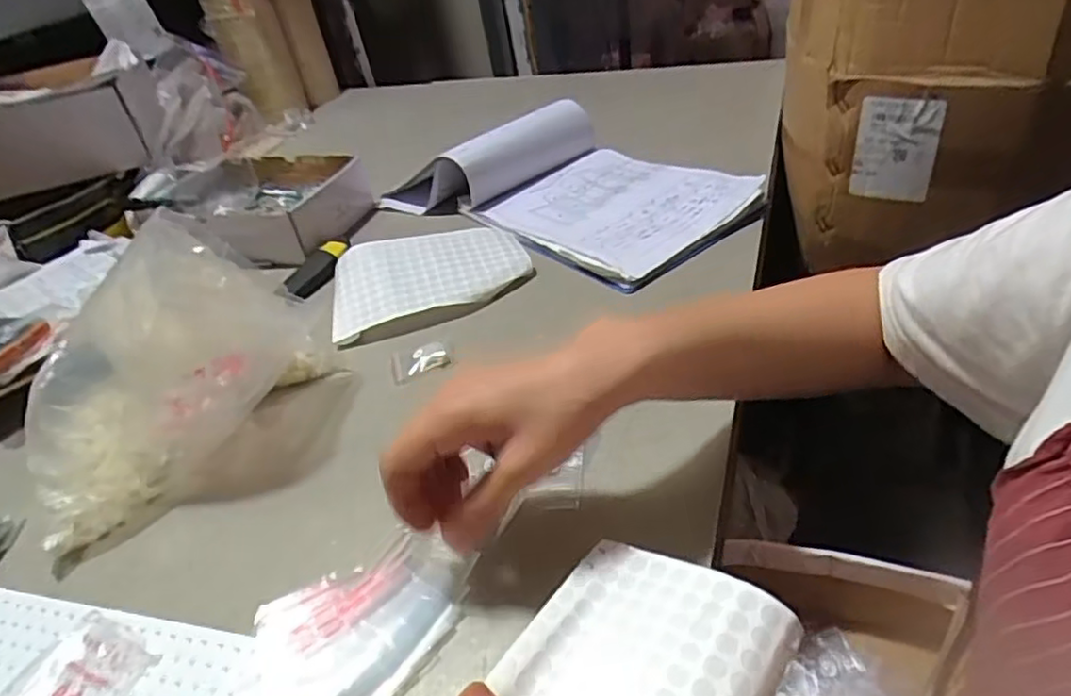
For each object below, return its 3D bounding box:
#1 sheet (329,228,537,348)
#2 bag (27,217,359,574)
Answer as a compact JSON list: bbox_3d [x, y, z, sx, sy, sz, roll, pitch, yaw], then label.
[{"bbox_3d":[-0.105,-0.073,0.651,0.198,0.035,0.116,-19,37,-10],"label":"sheet"},{"bbox_3d":[-0.287,0.010,0.491,0.126,0.140,0.243,20,46,35],"label":"bag"}]

